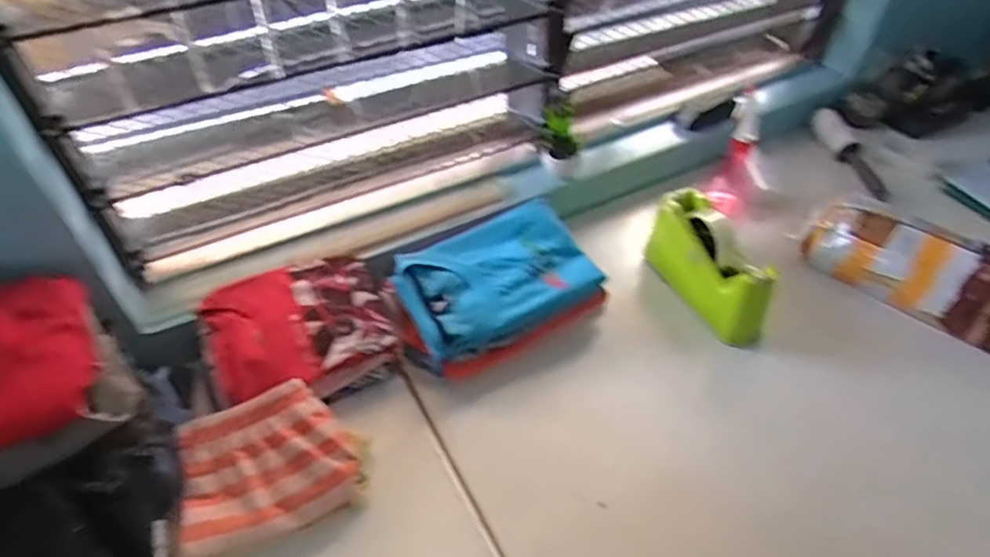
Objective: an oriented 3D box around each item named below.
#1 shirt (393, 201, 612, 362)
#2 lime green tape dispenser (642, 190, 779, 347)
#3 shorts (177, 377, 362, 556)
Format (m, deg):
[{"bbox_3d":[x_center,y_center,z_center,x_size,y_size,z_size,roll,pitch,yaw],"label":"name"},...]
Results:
[{"bbox_3d":[-0.002,-0.006,0.769,0.228,0.047,0.156,-23,52,-21],"label":"shirt"},{"bbox_3d":[0.278,-0.012,0.797,0.057,0.123,0.195,-15,49,-14],"label":"lime green tape dispenser"},{"bbox_3d":[-0.235,0.187,0.604,0.166,0.062,0.129,-19,50,-17],"label":"shorts"}]

